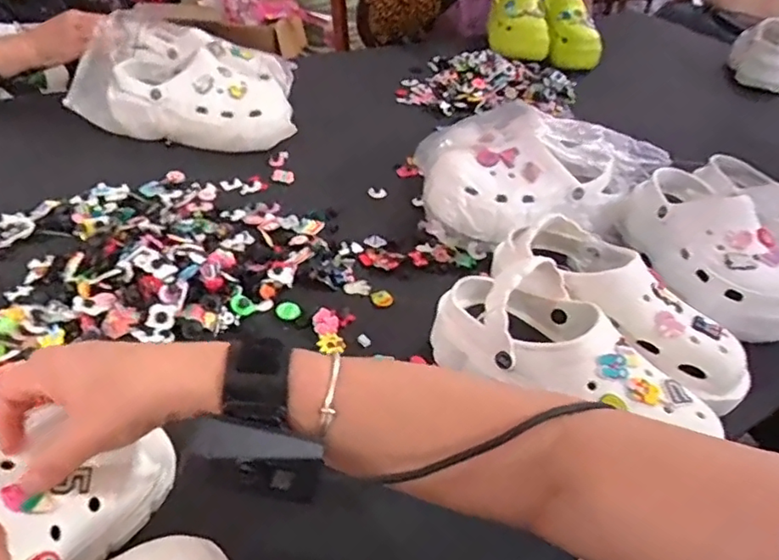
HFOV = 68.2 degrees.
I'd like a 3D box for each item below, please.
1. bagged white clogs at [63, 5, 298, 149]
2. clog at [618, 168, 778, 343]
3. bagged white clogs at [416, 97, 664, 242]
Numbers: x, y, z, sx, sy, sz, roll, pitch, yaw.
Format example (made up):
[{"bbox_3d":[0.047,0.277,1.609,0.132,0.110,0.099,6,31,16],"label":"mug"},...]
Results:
[{"bbox_3d":[-0.293,-0.299,0.869,0.302,0.140,0.189,7,41,-1],"label":"bagged white clogs"},{"bbox_3d":[0.384,-0.041,0.685,0.109,0.097,0.241,-9,44,-19],"label":"clog"},{"bbox_3d":[0.205,-0.147,0.787,0.317,0.115,0.235,4,41,-4],"label":"bagged white clogs"}]

